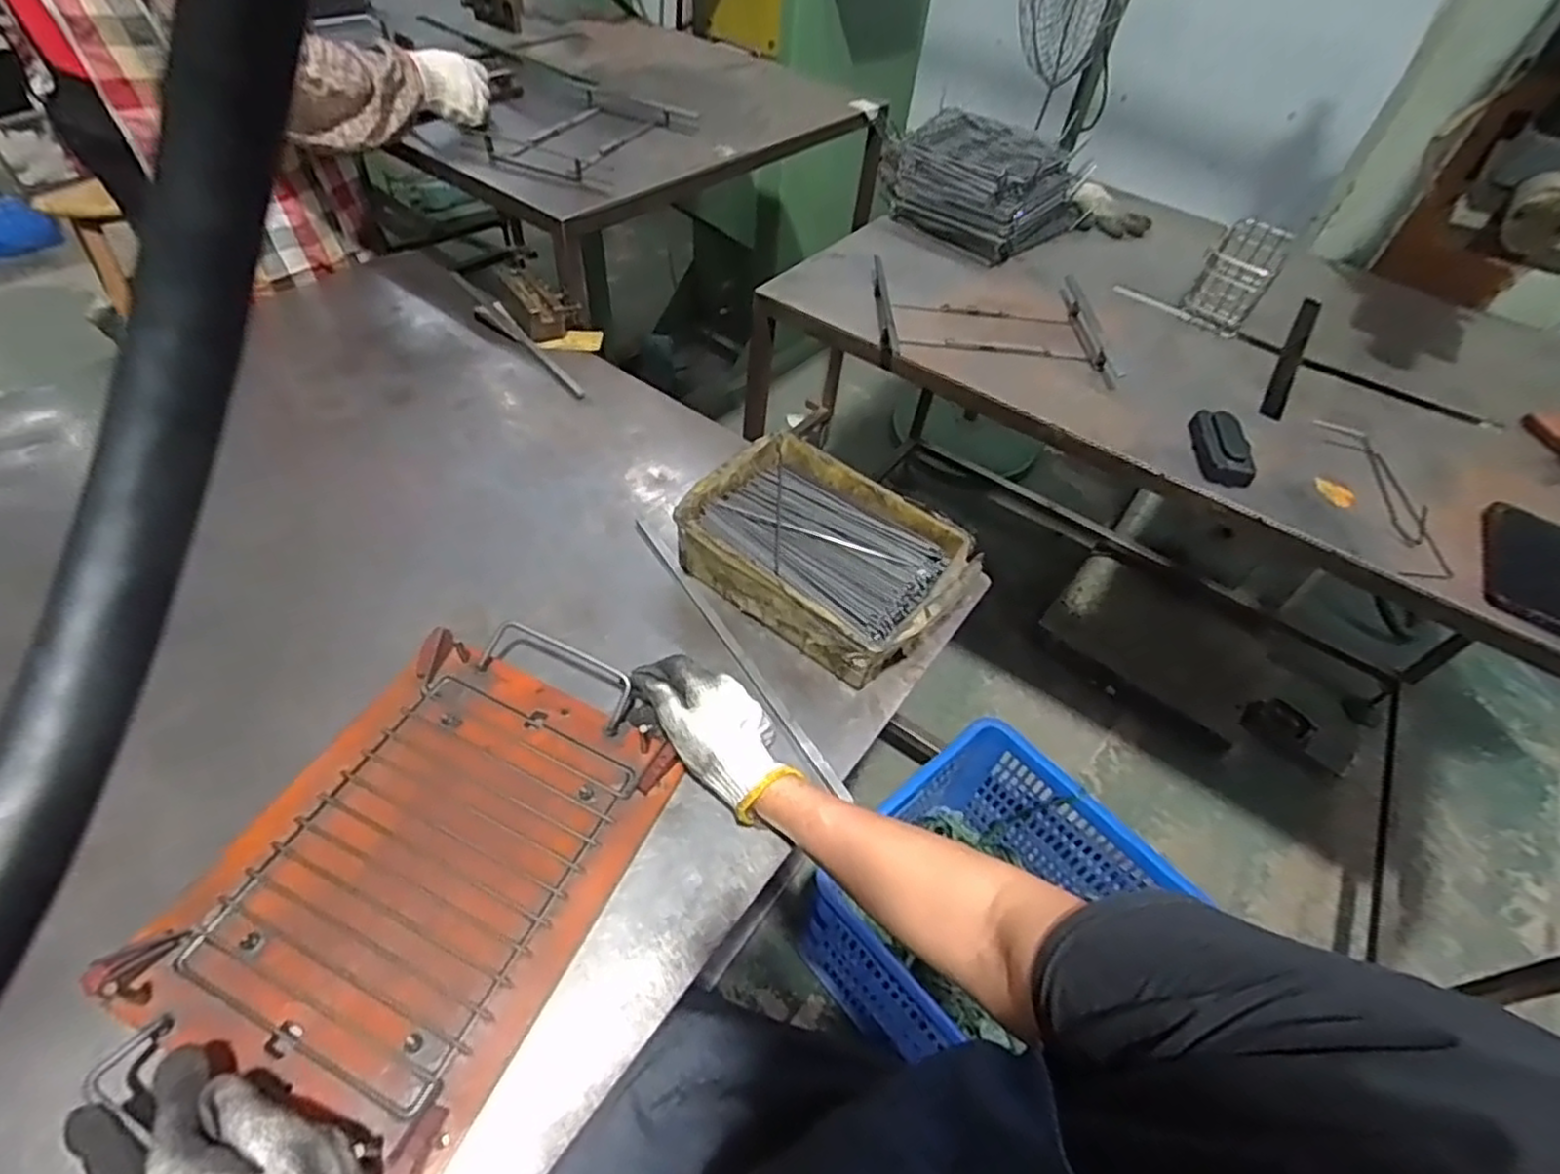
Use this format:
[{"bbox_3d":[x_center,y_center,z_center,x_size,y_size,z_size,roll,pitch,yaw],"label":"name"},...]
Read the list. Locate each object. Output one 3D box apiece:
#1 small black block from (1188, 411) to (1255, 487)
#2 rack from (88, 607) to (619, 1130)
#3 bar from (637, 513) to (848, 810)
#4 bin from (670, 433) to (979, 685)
[{"bbox_3d":[0.475,-0.157,0.767,0.050,0.025,0.112,9,48,-2],"label":"small black block"},{"bbox_3d":[-0.244,0.180,0.505,0.190,0.025,0.338,23,54,11],"label":"rack"},{"bbox_3d":[-0.048,0.051,0.663,0.013,0.008,0.350,-24,57,-27],"label":"bar"},{"bbox_3d":[0.043,-0.034,0.697,0.261,0.066,0.183,35,53,19],"label":"bin"}]

